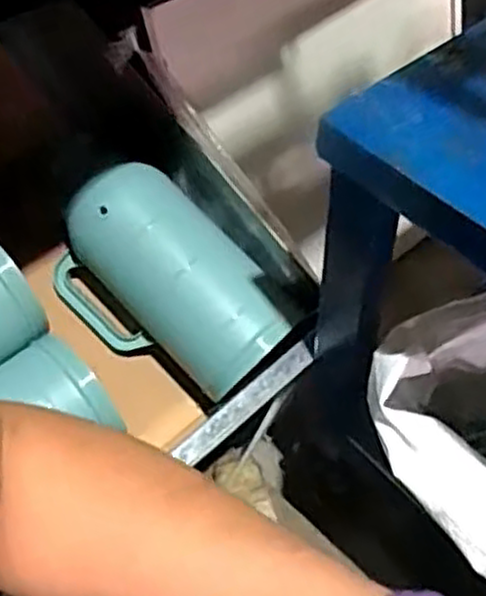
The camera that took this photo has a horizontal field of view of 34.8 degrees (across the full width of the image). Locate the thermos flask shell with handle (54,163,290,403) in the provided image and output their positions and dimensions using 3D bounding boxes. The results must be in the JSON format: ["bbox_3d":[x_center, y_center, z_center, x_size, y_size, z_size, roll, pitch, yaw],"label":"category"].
[{"bbox_3d":[-0.093,-0.029,0.969,0.306,0.128,0.175,42,97,1],"label":"thermos flask shell with handle"}]

